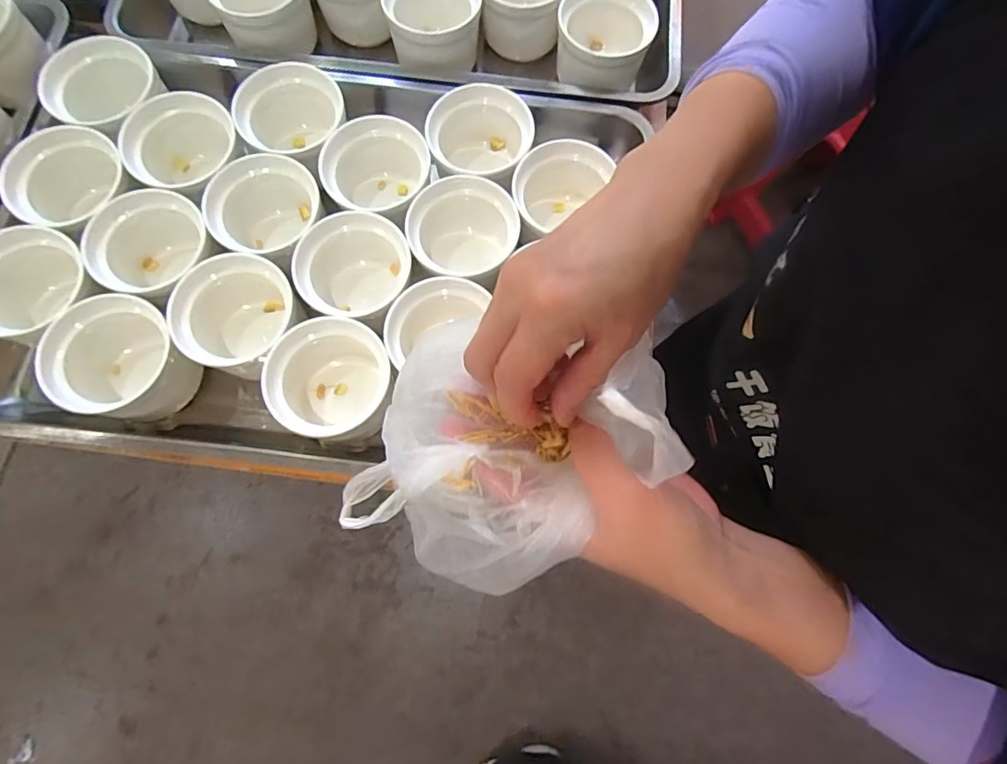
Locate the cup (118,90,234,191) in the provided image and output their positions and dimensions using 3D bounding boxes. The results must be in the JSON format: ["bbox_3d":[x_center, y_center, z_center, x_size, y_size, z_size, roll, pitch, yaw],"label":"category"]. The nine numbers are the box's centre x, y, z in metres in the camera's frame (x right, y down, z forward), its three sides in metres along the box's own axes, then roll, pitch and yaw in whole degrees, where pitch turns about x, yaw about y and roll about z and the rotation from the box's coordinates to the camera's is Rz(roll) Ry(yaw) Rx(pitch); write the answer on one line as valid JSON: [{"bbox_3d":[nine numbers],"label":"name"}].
[{"bbox_3d":[-0.297,-0.214,0.478,0.095,0.069,0.085,-40,80,-11],"label":"cup"}]

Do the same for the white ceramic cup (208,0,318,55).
[{"bbox_3d":[-0.250,-0.396,0.525,0.091,0.067,0.096,0,76,-2],"label":"white ceramic cup"}]

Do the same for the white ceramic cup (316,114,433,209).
[{"bbox_3d":[-0.117,-0.190,0.481,0.097,0.070,0.103,-17,77,-6],"label":"white ceramic cup"}]

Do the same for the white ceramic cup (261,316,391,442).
[{"bbox_3d":[-0.139,0.004,0.431,0.093,0.079,0.098,0,76,-2],"label":"white ceramic cup"}]

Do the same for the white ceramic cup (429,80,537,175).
[{"bbox_3d":[-0.023,-0.226,0.492,0.096,0.079,0.081,-26,78,-8],"label":"white ceramic cup"}]

